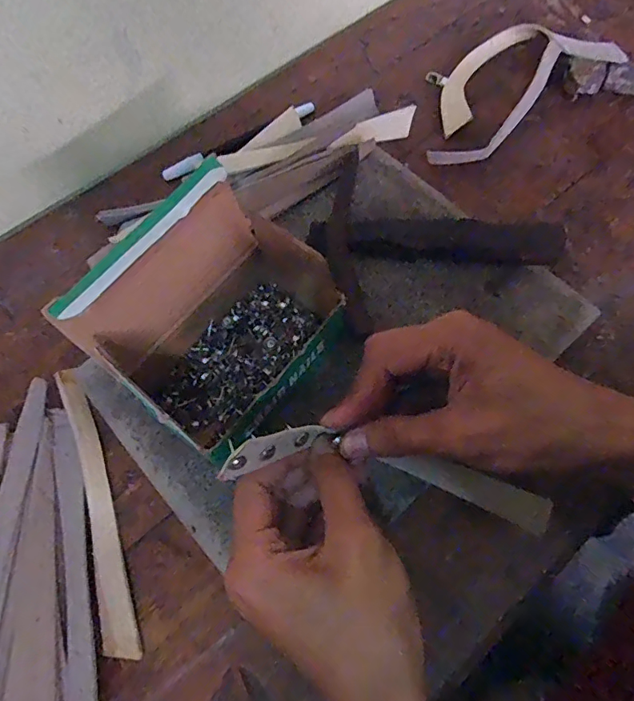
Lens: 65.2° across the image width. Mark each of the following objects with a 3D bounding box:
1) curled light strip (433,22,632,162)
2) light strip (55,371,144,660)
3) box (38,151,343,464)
[{"bbox_3d":[0.166,-0.238,0.441,0.200,0.028,0.093,-33,71,-12],"label":"curled light strip"},{"bbox_3d":[-0.139,0.095,0.308,0.017,0.017,0.178,-20,69,-7],"label":"light strip"},{"bbox_3d":[-0.047,-0.025,0.284,0.083,0.118,0.144,39,73,15],"label":"box"}]

